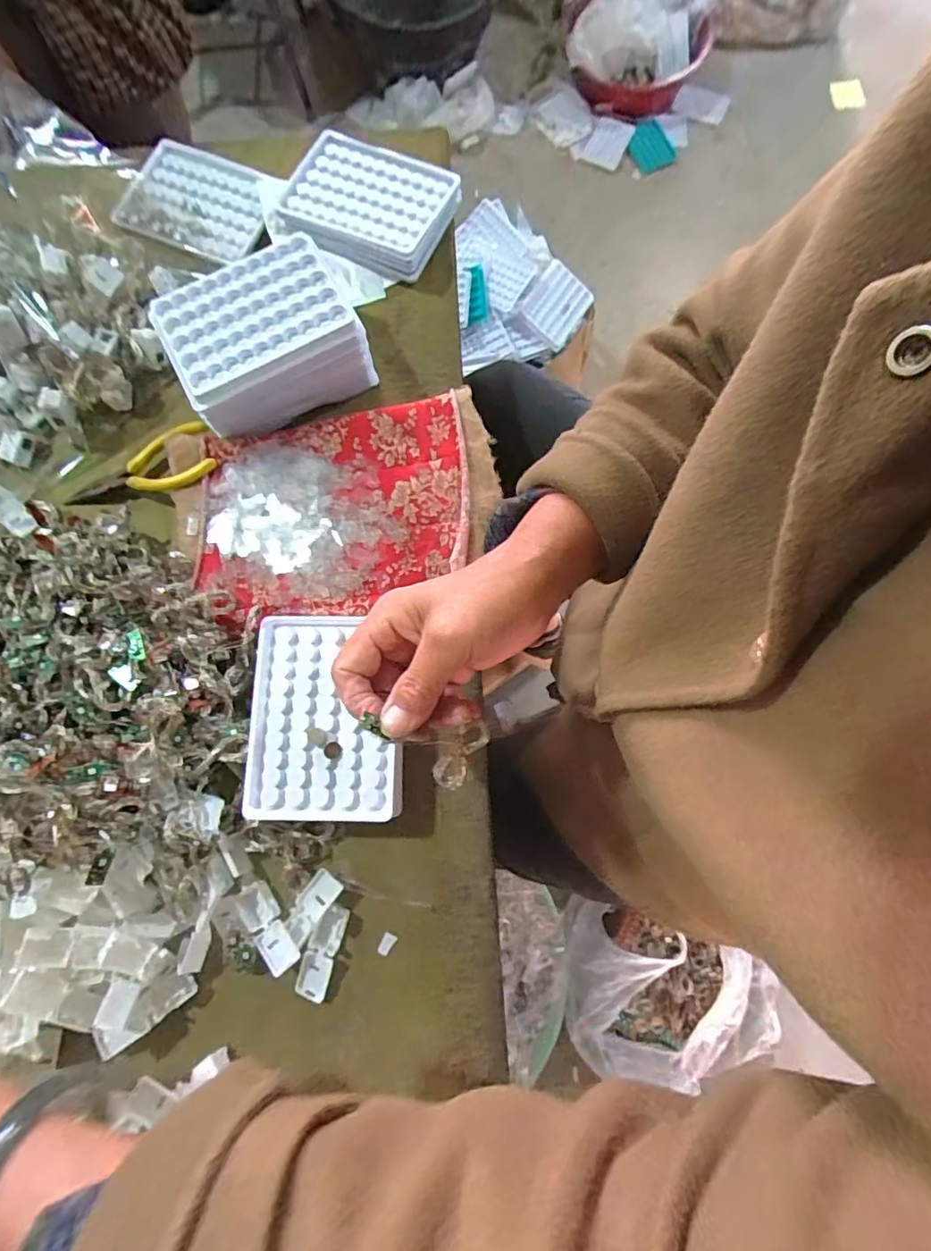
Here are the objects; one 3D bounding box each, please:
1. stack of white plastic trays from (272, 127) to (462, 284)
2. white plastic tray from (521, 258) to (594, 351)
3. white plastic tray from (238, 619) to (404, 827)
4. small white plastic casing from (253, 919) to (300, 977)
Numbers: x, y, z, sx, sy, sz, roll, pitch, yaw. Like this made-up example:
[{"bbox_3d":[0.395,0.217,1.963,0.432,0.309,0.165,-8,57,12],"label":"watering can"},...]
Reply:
[{"bbox_3d":[-0.078,-0.352,0.454,0.133,0.021,0.101,18,78,5],"label":"stack of white plastic trays"},{"bbox_3d":[0.151,-0.529,0.895,0.091,0.014,0.117,35,84,-15],"label":"white plastic tray"},{"bbox_3d":[-0.091,0.059,0.358,0.095,0.015,0.129,-1,77,1],"label":"white plastic tray"},{"bbox_3d":[-0.118,0.202,0.339,0.018,0.005,0.028,-40,80,-8],"label":"small white plastic casing"}]

